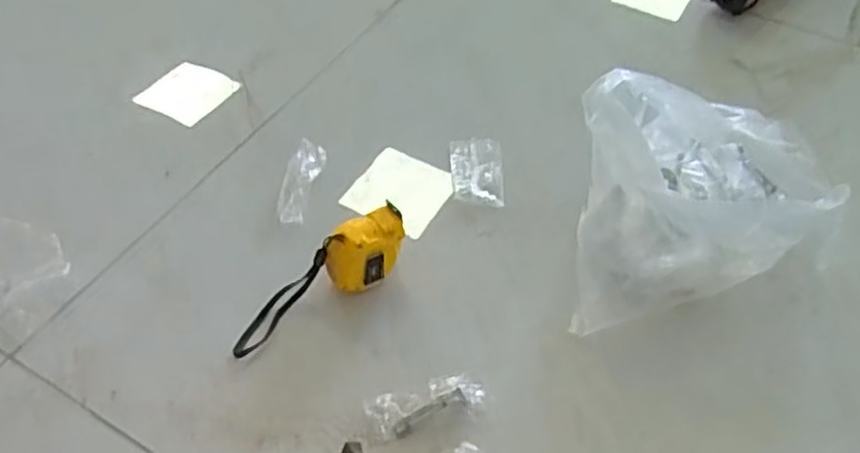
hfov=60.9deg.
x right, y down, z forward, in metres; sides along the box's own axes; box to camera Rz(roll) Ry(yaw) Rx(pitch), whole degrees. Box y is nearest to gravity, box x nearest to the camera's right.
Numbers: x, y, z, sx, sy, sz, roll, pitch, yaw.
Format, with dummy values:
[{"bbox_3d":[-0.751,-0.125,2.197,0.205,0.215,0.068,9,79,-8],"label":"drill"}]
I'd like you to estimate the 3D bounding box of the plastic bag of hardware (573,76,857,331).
[{"bbox_3d":[0.219,-0.033,0.630,0.229,0.144,0.157,-11,50,-10],"label":"plastic bag of hardware"}]

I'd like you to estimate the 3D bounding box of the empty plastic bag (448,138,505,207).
[{"bbox_3d":[0.046,-0.059,0.736,0.052,0.009,0.089,2,49,1],"label":"empty plastic bag"}]

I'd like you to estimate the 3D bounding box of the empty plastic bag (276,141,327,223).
[{"bbox_3d":[-0.128,-0.042,0.714,0.034,0.032,0.086,12,50,10],"label":"empty plastic bag"}]

